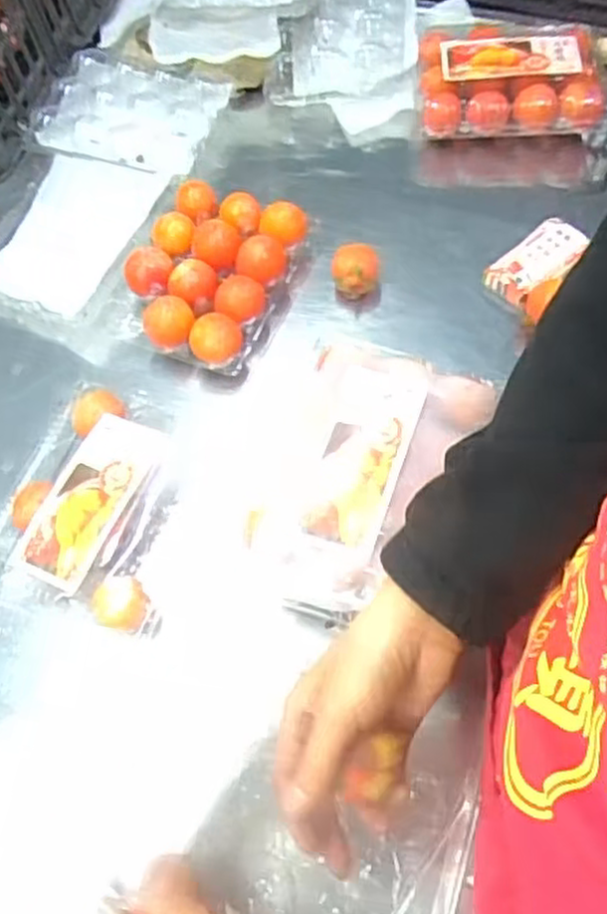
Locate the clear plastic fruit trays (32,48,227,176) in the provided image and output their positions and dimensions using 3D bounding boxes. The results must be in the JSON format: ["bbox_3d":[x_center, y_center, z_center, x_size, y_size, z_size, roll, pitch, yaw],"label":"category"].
[{"bbox_3d":[-0.186,-0.371,0.821,0.187,0.056,0.132,10,63,10],"label":"clear plastic fruit trays"}]

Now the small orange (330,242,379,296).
[{"bbox_3d":[0.049,-0.175,0.697,0.045,0.037,0.047,2,62,5],"label":"small orange"}]

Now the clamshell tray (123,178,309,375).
[{"bbox_3d":[-0.086,-0.174,0.702,0.143,0.062,0.191,21,65,15],"label":"clamshell tray"}]

